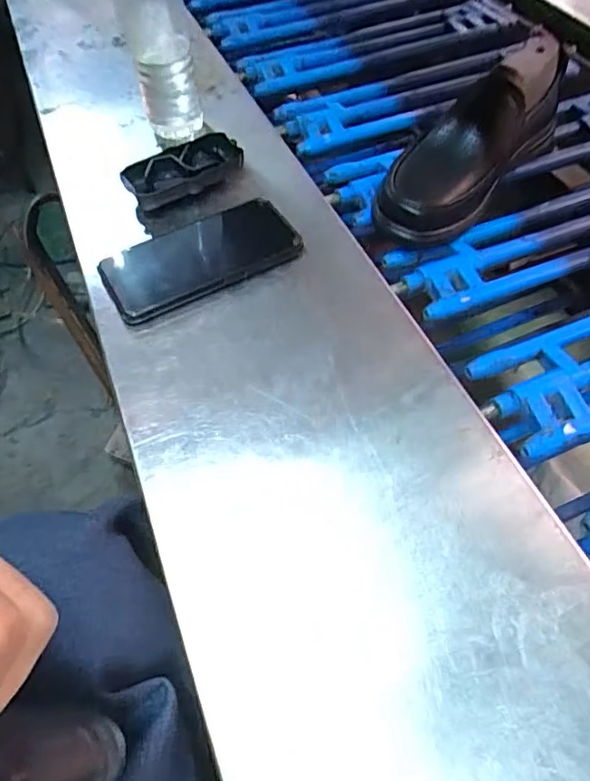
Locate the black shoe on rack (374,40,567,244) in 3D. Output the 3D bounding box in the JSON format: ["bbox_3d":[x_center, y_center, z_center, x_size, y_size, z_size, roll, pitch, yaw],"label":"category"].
[{"bbox_3d":[0.173,-0.243,0.515,0.086,0.087,0.256,31,63,22],"label":"black shoe on rack"}]

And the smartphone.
[{"bbox_3d":[-0.079,-0.113,0.445,0.159,0.014,0.083,-28,59,-14],"label":"smartphone"}]

